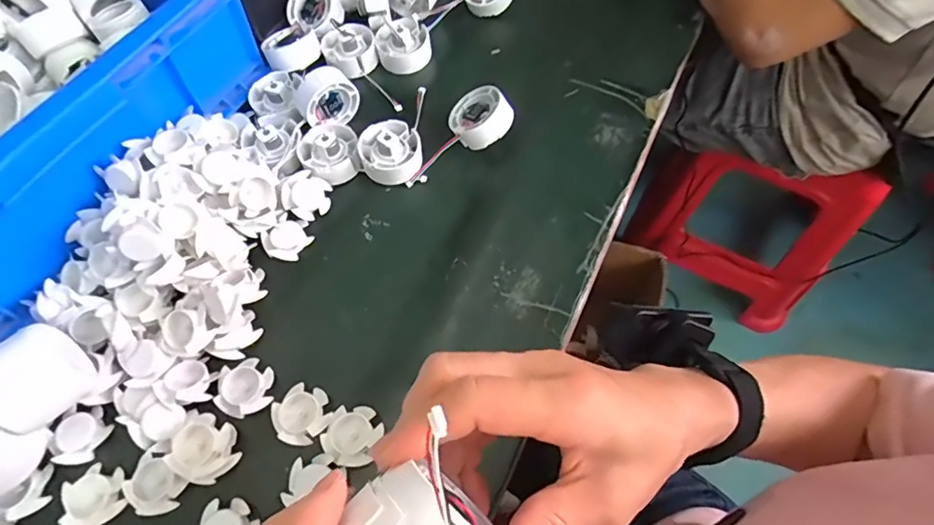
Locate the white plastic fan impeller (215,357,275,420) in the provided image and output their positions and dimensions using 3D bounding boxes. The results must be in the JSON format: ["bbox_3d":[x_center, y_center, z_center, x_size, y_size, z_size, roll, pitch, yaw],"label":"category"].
[{"bbox_3d":[-0.163,0.093,0.389,0.038,0.013,0.037,0,62,1],"label":"white plastic fan impeller"}]

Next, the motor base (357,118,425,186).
[{"bbox_3d":[-0.068,-0.102,0.477,0.055,0.034,0.053,0,62,1],"label":"motor base"}]

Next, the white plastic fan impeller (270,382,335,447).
[{"bbox_3d":[-0.118,0.111,0.383,0.040,0.011,0.039,0,62,1],"label":"white plastic fan impeller"}]

